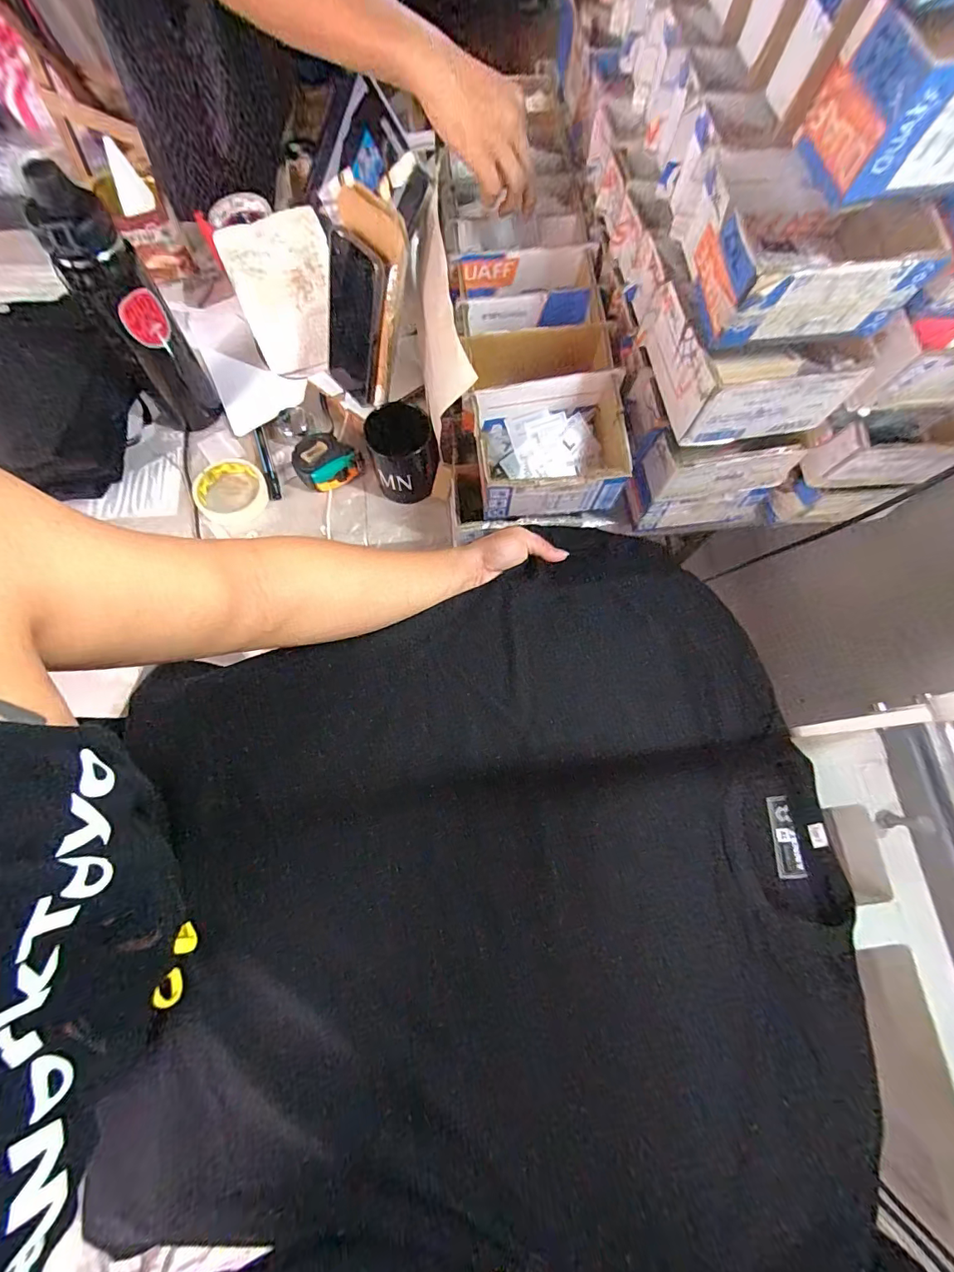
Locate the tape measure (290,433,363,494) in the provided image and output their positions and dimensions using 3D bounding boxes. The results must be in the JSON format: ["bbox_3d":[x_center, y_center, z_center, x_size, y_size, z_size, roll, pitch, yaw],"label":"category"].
[{"bbox_3d":[-0.205,-0.239,0.653,0.084,0.043,0.072,-28,77,-9],"label":"tape measure"}]

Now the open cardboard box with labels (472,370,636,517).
[{"bbox_3d":[0.085,-0.214,0.544,0.162,0.073,0.136,-6,75,-3],"label":"open cardboard box with labels"}]

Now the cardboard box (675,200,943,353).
[{"bbox_3d":[0.276,-0.328,0.407,0.169,0.072,0.138,-7,75,-4],"label":"cardboard box"}]

